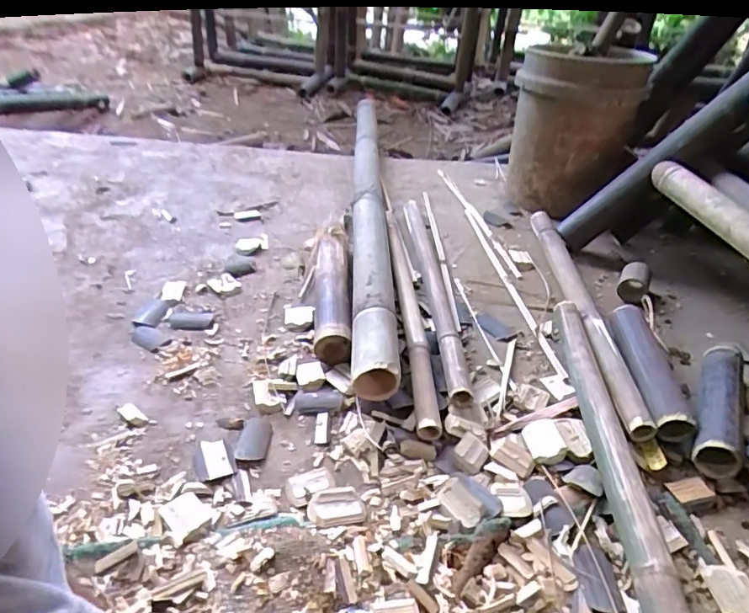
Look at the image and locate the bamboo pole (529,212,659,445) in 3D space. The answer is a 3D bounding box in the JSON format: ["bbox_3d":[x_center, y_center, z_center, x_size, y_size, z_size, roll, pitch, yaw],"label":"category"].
[{"bbox_3d":[0.376,-0.012,0.978,0.051,0.051,0.637,3,37,-1],"label":"bamboo pole"}]

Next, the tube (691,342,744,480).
[{"bbox_3d":[0.506,0.142,0.770,0.058,0.061,0.251,20,40,21],"label":"tube"}]

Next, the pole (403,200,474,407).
[{"bbox_3d":[0.110,-0.052,1.016,0.048,0.039,0.638,0,37,-5],"label":"pole"}]

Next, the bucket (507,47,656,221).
[{"bbox_3d":[0.476,-0.419,1.278,0.258,0.380,0.258,3,37,-2],"label":"bucket"}]

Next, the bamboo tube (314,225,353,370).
[{"bbox_3d":[-0.076,-0.037,0.930,0.063,0.062,0.342,0,37,-5],"label":"bamboo tube"}]

